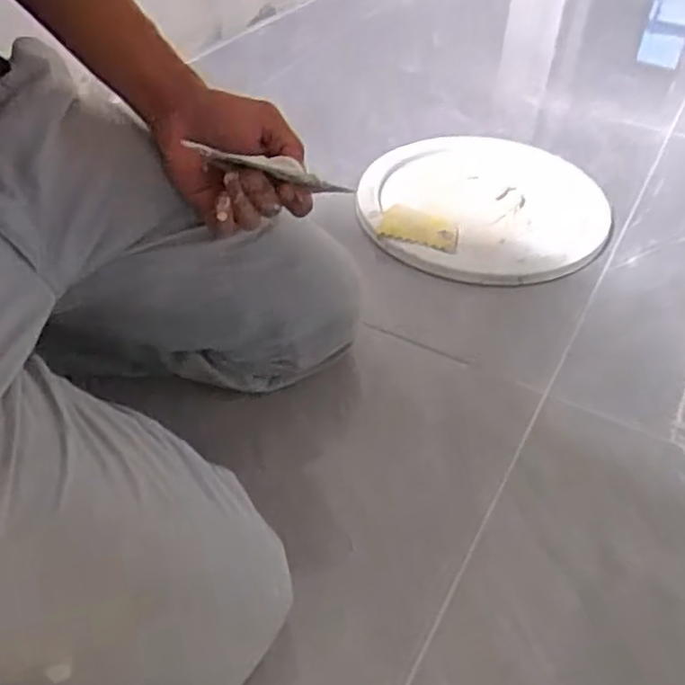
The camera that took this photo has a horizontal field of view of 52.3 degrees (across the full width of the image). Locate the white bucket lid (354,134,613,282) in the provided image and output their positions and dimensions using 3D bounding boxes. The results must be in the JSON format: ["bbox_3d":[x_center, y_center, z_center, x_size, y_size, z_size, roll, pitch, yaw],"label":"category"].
[{"bbox_3d":[0.164,-0.162,0.827,0.285,0.028,0.244,15,46,14],"label":"white bucket lid"}]

